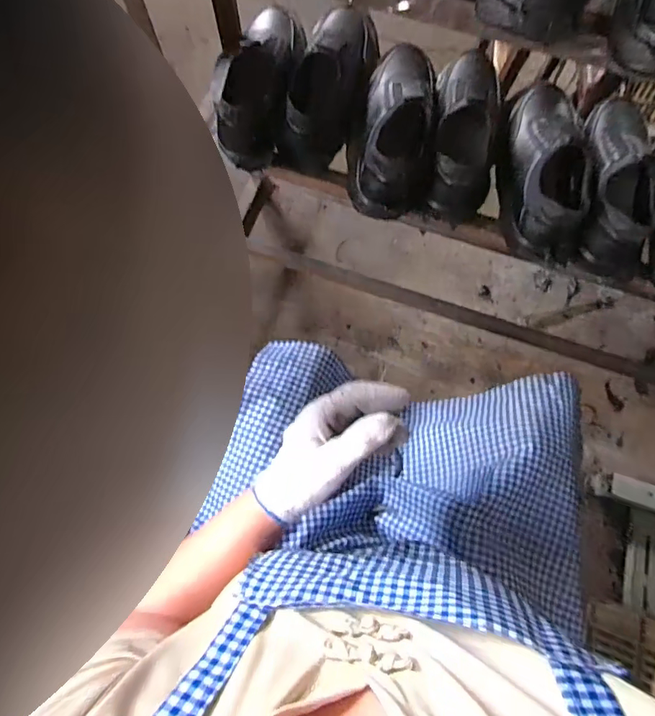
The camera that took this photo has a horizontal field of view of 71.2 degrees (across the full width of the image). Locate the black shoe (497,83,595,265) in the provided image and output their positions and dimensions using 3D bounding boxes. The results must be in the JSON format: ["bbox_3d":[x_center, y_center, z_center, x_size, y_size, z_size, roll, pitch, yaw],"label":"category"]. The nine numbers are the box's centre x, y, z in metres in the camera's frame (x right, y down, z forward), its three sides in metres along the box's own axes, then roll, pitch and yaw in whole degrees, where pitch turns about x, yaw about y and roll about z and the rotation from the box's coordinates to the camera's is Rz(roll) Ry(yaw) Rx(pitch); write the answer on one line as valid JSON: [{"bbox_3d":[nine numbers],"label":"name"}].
[{"bbox_3d":[0.310,-0.280,0.655,0.108,0.104,0.302,12,72,2],"label":"black shoe"}]

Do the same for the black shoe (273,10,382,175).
[{"bbox_3d":[0.006,-0.412,0.692,0.110,0.100,0.269,15,72,3],"label":"black shoe"}]

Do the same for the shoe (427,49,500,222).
[{"bbox_3d":[0.207,-0.336,0.670,0.102,0.083,0.270,12,72,2],"label":"shoe"}]

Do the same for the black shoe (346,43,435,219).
[{"bbox_3d":[0.097,-0.345,0.665,0.117,0.093,0.304,9,72,1],"label":"black shoe"}]

